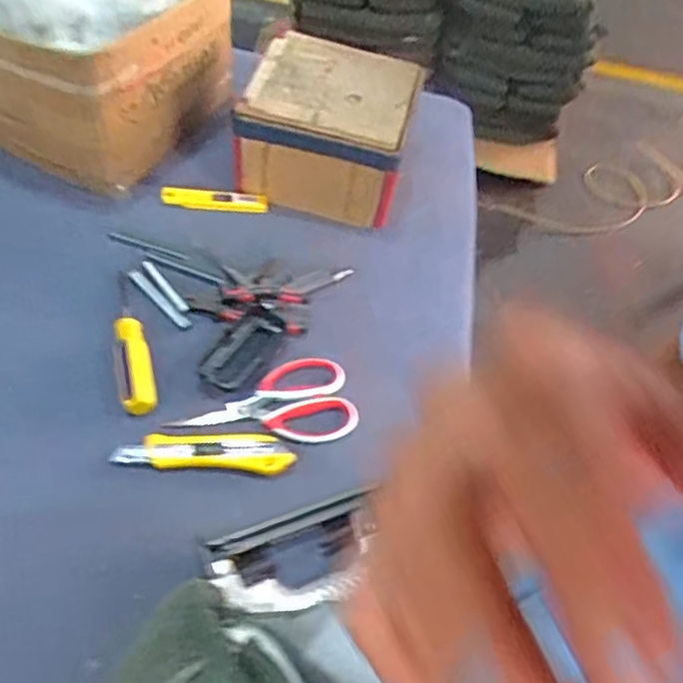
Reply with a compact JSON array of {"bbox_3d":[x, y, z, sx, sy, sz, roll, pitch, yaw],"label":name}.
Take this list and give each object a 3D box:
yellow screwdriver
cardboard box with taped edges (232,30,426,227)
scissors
[{"bbox_3d":[-0.230,-0.003,0.692,0.037,0.024,0.188,-10,55,-17],"label":"yellow screwdriver"},{"bbox_3d":[-0.018,-0.273,0.858,0.221,0.155,0.175,9,51,-2],"label":"cardboard box with taped edges"},{"bbox_3d":[-0.079,0.070,0.669,0.182,0.021,0.095,-9,54,-16],"label":"scissors"}]

